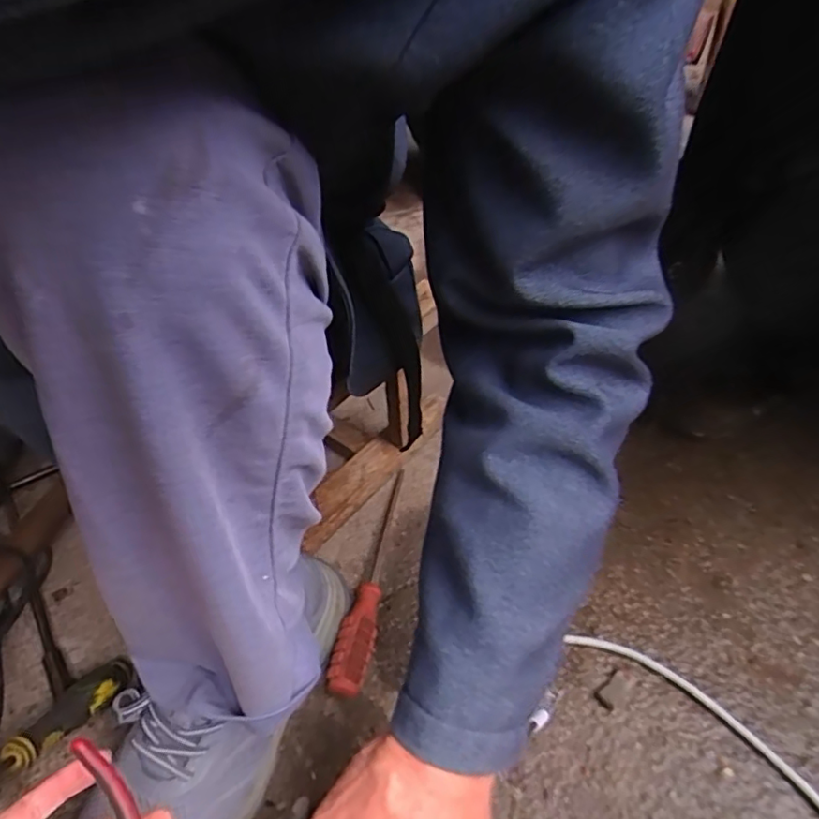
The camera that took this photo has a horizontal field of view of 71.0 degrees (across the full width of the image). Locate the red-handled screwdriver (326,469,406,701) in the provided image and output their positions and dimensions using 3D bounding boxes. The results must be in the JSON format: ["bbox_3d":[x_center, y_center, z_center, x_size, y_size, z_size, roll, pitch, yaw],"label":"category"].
[{"bbox_3d":[-0.028,0.146,0.540,0.027,0.032,0.237,7,45,10],"label":"red-handled screwdriver"}]

